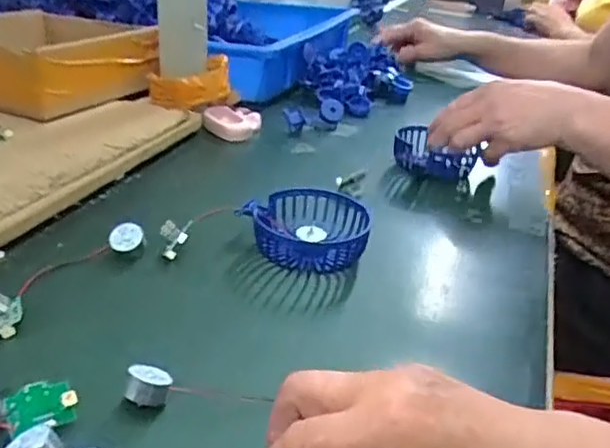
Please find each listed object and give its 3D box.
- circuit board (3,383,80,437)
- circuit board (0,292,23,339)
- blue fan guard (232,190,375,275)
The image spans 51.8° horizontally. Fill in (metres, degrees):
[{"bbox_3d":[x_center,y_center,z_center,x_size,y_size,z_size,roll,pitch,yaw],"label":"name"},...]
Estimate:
[{"bbox_3d":[-0.130,0.090,0.312,0.031,0.005,0.022,-7,73,-34],"label":"circuit board"},{"bbox_3d":[-0.184,0.052,0.381,0.023,0.021,0.026,-9,29,-25],"label":"circuit board"},{"bbox_3d":[-0.001,0.004,0.504,0.105,0.037,0.081,7,27,6],"label":"blue fan guard"}]

